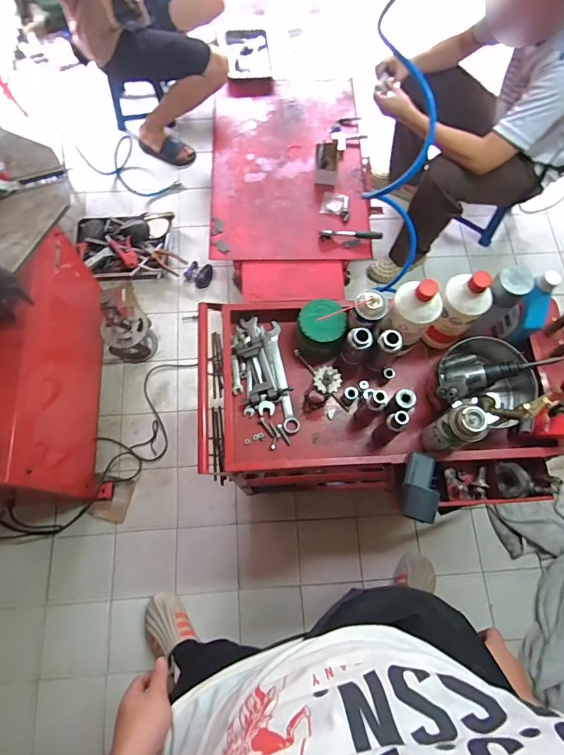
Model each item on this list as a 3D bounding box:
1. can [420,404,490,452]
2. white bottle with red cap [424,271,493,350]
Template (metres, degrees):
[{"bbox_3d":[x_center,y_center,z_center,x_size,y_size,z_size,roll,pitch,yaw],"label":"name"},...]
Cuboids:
[{"bbox_3d":[0.315,0.099,0.804,0.056,0.169,0.068,-16,73,-7],"label":"can"},{"bbox_3d":[0.338,-0.126,0.860,0.085,0.191,0.074,40,75,11],"label":"white bottle with red cap"}]

